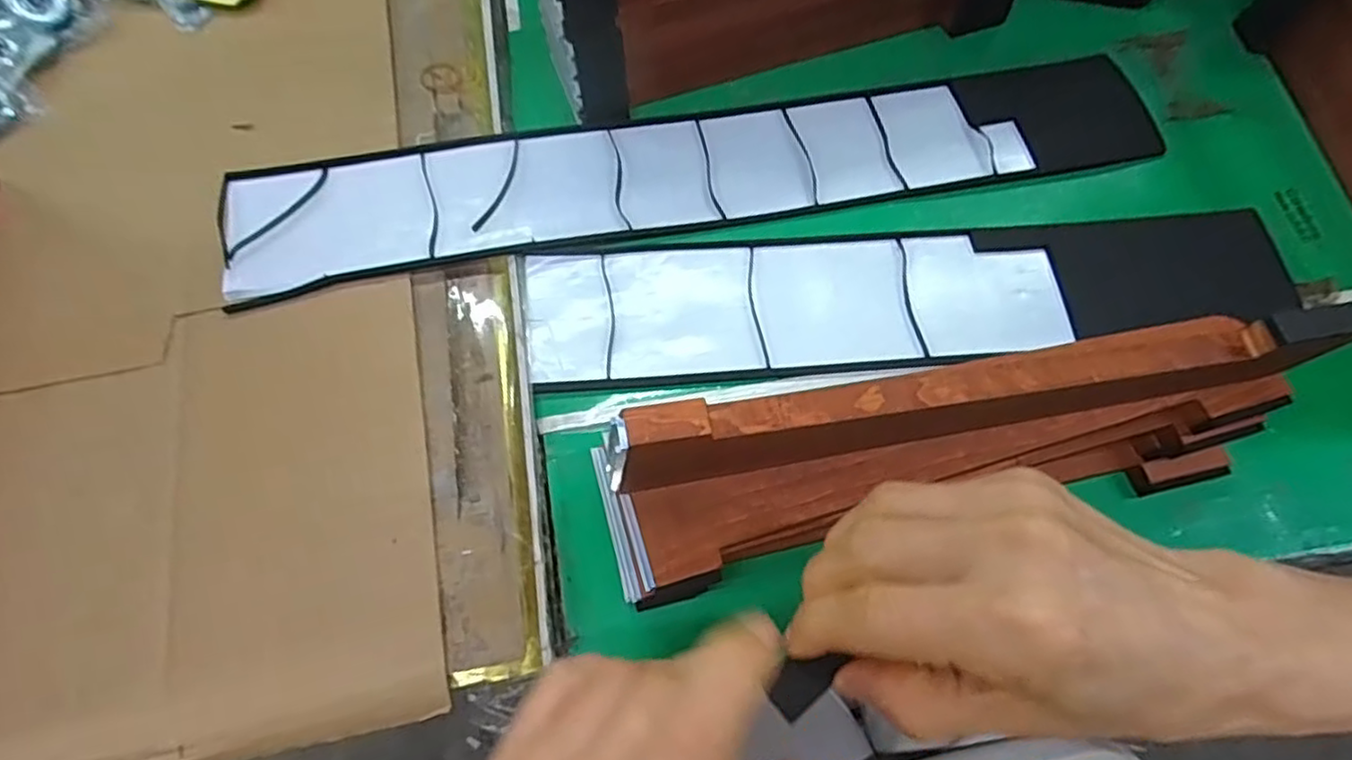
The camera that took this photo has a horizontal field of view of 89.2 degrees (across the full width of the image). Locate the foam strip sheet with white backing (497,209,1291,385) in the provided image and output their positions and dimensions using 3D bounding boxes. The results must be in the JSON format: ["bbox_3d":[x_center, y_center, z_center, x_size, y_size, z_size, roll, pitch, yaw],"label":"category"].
[{"bbox_3d":[0.151,-0.057,0.442,0.485,0.005,0.092,-5,68,-4],"label":"foam strip sheet with white backing"}]

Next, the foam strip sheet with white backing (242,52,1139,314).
[{"bbox_3d":[0.027,-0.150,0.473,0.634,0.009,0.093,-11,69,-6],"label":"foam strip sheet with white backing"}]

